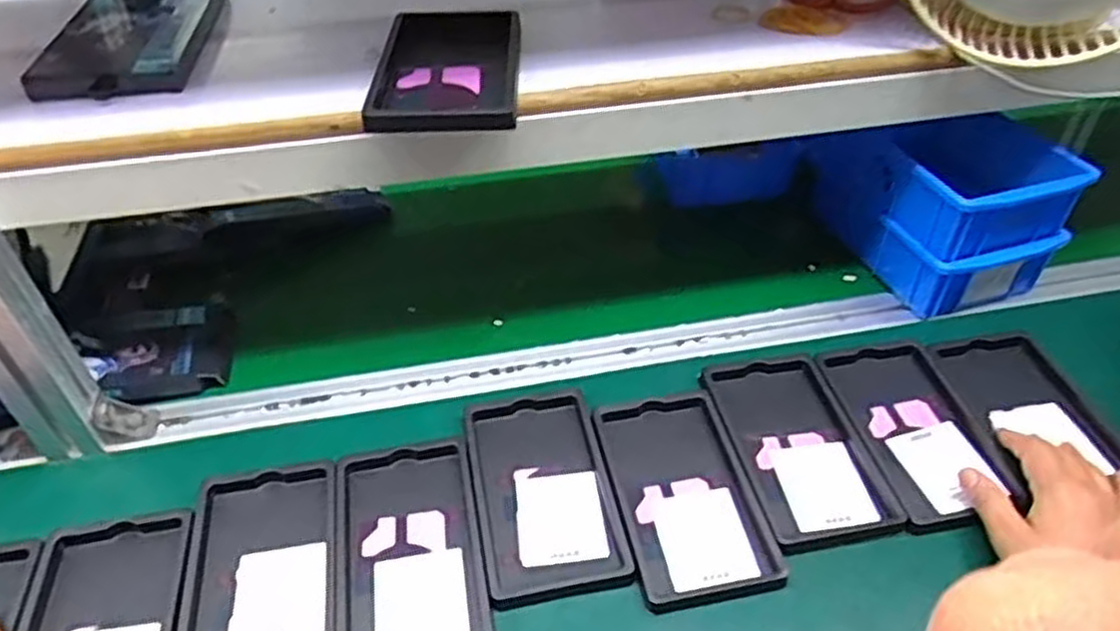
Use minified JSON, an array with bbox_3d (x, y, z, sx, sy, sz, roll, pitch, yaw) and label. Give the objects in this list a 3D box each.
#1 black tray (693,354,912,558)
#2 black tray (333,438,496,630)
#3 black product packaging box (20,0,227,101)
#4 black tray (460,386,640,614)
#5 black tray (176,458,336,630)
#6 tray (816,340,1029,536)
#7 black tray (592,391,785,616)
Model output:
[{"bbox_3d":[0.170,0.094,0.575,0.093,0.016,0.166,-9,42,-9],"label":"black tray"},{"bbox_3d":[-0.100,0.153,0.516,0.092,0.014,0.158,-9,42,-9],"label":"black tray"},{"bbox_3d":[-0.309,-0.208,0.579,0.099,0.020,0.194,-6,42,-5],"label":"black product packaging box"},{"bbox_3d":[-0.011,0.121,0.551,0.094,0.019,0.163,-9,42,-8],"label":"black tray"},{"bbox_3d":[-0.192,0.165,0.503,0.092,0.014,0.160,-8,42,-8],"label":"black tray"},{"bbox_3d":[0.264,0.083,0.585,0.093,0.015,0.162,-8,42,-7],"label":"tray"},{"bbox_3d":[0.086,0.121,0.546,0.093,0.017,0.158,-7,42,-7],"label":"black tray"}]

